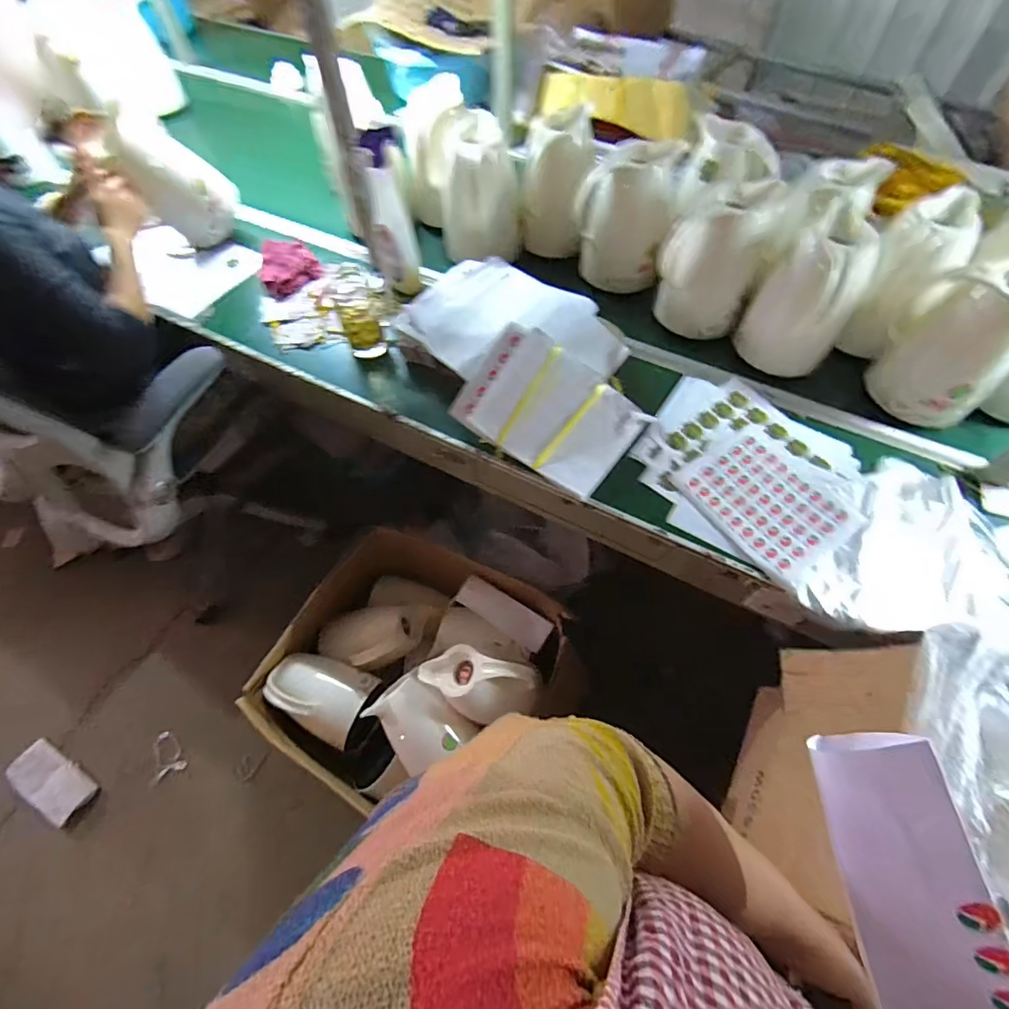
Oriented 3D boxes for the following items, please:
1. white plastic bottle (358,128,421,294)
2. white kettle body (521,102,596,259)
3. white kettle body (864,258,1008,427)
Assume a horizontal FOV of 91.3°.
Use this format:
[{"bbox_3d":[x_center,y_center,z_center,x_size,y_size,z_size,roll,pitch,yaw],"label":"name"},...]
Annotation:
[{"bbox_3d":[-0.211,-0.534,0.917,0.088,0.253,0.078,-15,61,-5],"label":"white plastic bottle"},{"bbox_3d":[0.111,-0.671,1.033,0.125,0.227,0.141,7,61,8],"label":"white kettle body"},{"bbox_3d":[0.720,-0.261,0.783,0.133,0.212,0.175,-41,66,-18],"label":"white kettle body"}]

